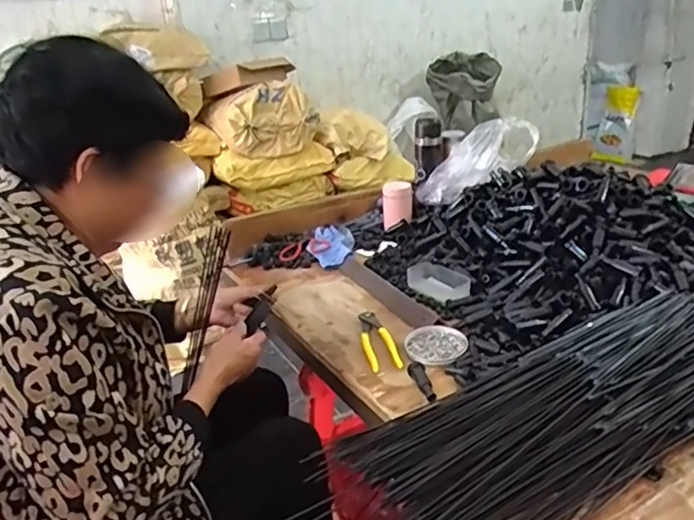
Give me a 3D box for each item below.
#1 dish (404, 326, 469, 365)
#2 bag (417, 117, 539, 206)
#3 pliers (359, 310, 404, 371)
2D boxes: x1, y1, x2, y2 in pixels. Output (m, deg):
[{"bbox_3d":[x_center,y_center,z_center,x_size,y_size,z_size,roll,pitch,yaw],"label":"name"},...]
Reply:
[{"bbox_3d":[0.133,0.126,0.866,0.089,0.006,0.095,-4,23,2],"label":"dish"},{"bbox_3d":[0.281,-0.219,1.298,0.287,0.100,0.091,-33,18,16],"label":"bag"},{"bbox_3d":[0.044,0.119,0.909,0.049,0.010,0.179,-8,24,-7],"label":"pliers"}]

